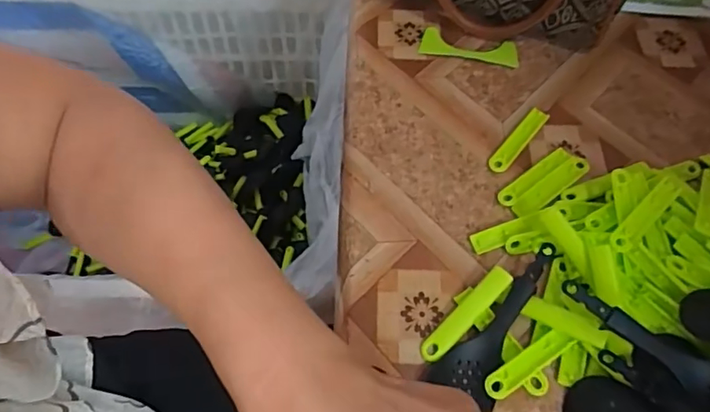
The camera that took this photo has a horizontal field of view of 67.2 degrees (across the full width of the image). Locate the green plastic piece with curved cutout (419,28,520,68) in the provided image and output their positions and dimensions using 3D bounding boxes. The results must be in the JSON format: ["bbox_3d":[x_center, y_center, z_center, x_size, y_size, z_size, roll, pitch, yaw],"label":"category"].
[{"bbox_3d":[0.102,-0.140,0.475,0.086,0.004,0.031,13,58,7],"label":"green plastic piece with curved cutout"}]

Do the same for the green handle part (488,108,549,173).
[{"bbox_3d":[0.128,-0.052,0.422,0.015,0.004,0.074,35,63,19],"label":"green handle part"}]

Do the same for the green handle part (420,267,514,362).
[{"bbox_3d":[0.071,0.069,0.342,0.075,0.016,0.015,-38,66,-22],"label":"green handle part"}]

